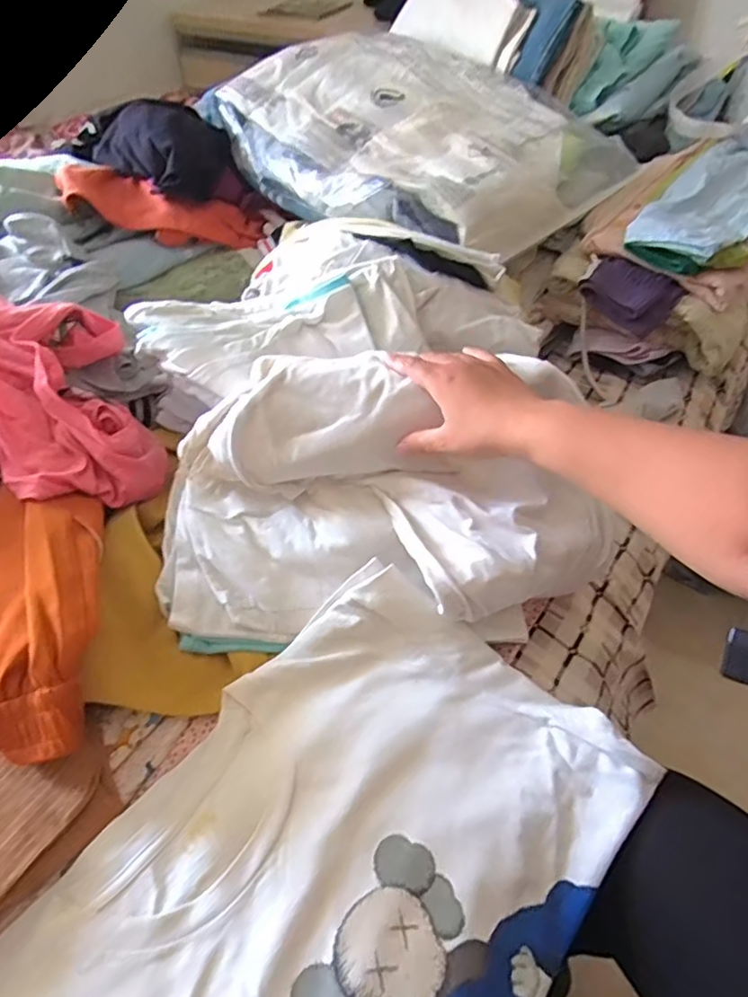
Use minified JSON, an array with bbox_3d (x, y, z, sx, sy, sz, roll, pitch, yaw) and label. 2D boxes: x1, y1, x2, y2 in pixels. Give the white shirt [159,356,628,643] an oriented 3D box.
[{"bbox_3d":[0.009,-0.002,0.499,0.372,0.151,0.179,0,48,1],"label":"white shirt"}]

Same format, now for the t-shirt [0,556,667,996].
[{"bbox_3d":[-0.036,0.273,0.379,0.296,0.085,0.454,27,53,23],"label":"t-shirt"}]

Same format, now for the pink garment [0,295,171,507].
[{"bbox_3d":[-0.311,-0.093,0.559,0.170,0.104,0.230,-23,51,-19],"label":"pink garment"}]

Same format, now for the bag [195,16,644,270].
[{"bbox_3d":[0.043,-0.523,0.825,0.382,0.121,0.530,-36,57,-28],"label":"bag"}]

